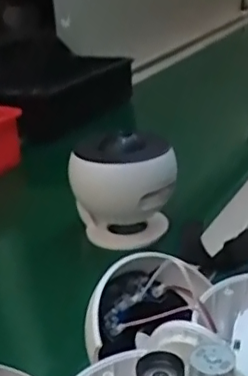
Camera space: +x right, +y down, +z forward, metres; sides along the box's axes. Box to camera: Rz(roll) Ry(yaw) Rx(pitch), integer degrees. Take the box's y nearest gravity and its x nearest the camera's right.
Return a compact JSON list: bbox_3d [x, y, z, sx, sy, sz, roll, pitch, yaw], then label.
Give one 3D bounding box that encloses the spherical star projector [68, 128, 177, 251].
[{"bbox_3d":[-0.002,0.004,0.665,0.108,0.113,0.090,9,26,29],"label":"spherical star projector"}]

